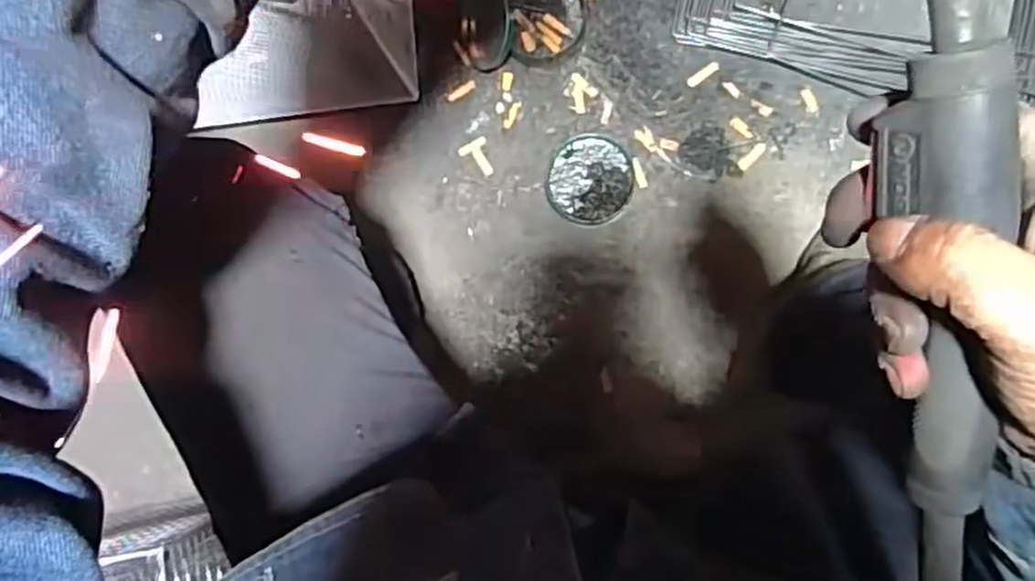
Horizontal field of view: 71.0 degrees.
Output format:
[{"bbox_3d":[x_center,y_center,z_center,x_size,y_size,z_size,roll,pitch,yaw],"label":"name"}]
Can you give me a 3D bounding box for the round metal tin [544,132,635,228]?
[{"bbox_3d":[0.080,-0.122,0.812,0.094,0.040,0.098,0,91,5],"label":"round metal tin"}]

